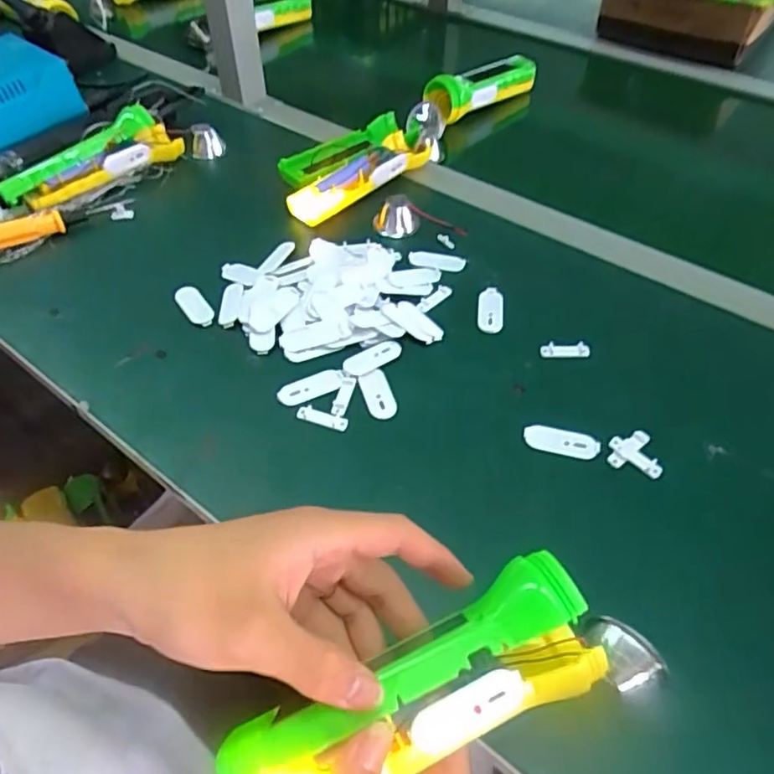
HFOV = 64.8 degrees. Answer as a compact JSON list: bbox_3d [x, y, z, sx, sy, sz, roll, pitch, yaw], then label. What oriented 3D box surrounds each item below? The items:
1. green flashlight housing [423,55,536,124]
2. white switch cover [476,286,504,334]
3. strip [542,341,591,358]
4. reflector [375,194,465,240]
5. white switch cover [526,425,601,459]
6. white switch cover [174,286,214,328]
[{"bbox_3d":[0.115,-0.378,0.757,0.190,0.044,0.055,-36,58,-27],"label":"green flashlight housing"},{"bbox_3d":[0.087,-0.065,0.507,0.022,0.006,0.048,8,49,6],"label":"white switch cover"},{"bbox_3d":[0.139,-0.029,0.477,0.037,0.006,0.012,-1,49,-1],"label":"strip"},{"bbox_3d":[0.030,-0.161,0.574,0.086,0.025,0.034,2,49,2],"label":"reflector"},{"bbox_3d":[0.120,0.037,0.419,0.050,0.004,0.020,11,50,9],"label":"white switch cover"},{"bbox_3d":[-0.159,-0.066,0.507,0.020,0.007,0.052,-29,55,-23],"label":"white switch cover"}]

